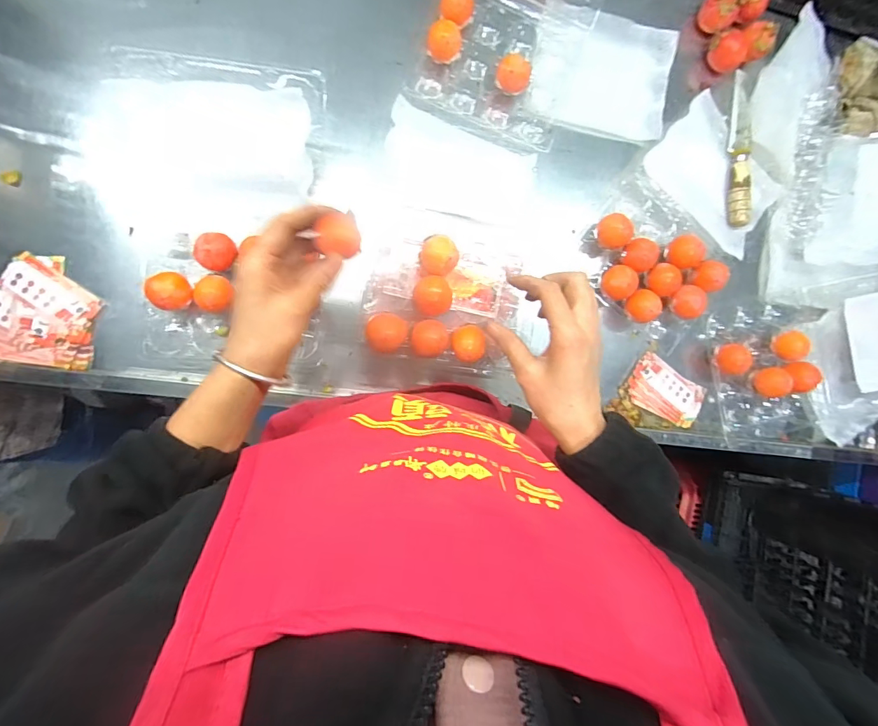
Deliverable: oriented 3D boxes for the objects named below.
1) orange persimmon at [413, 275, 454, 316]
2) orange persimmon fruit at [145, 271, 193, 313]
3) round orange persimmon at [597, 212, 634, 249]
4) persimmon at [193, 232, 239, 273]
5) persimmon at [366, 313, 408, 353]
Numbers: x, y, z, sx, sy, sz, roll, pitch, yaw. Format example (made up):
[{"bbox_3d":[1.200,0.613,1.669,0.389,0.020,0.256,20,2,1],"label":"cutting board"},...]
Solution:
[{"bbox_3d":[-0.008,-0.073,0.482,0.042,0.049,0.041,0,92,-9],"label":"orange persimmon"},{"bbox_3d":[-0.303,-0.080,0.492,0.040,0.043,0.039,0,92,-9],"label":"orange persimmon fruit"},{"bbox_3d":[0.225,-0.168,0.559,0.038,0.039,0.036,0,92,-9],"label":"round orange persimmon"},{"bbox_3d":[-0.252,-0.125,0.498,0.040,0.042,0.041,23,88,-9],"label":"persimmon"},{"bbox_3d":[-0.057,-0.030,0.473,0.043,0.051,0.043,8,90,-9],"label":"persimmon"}]

